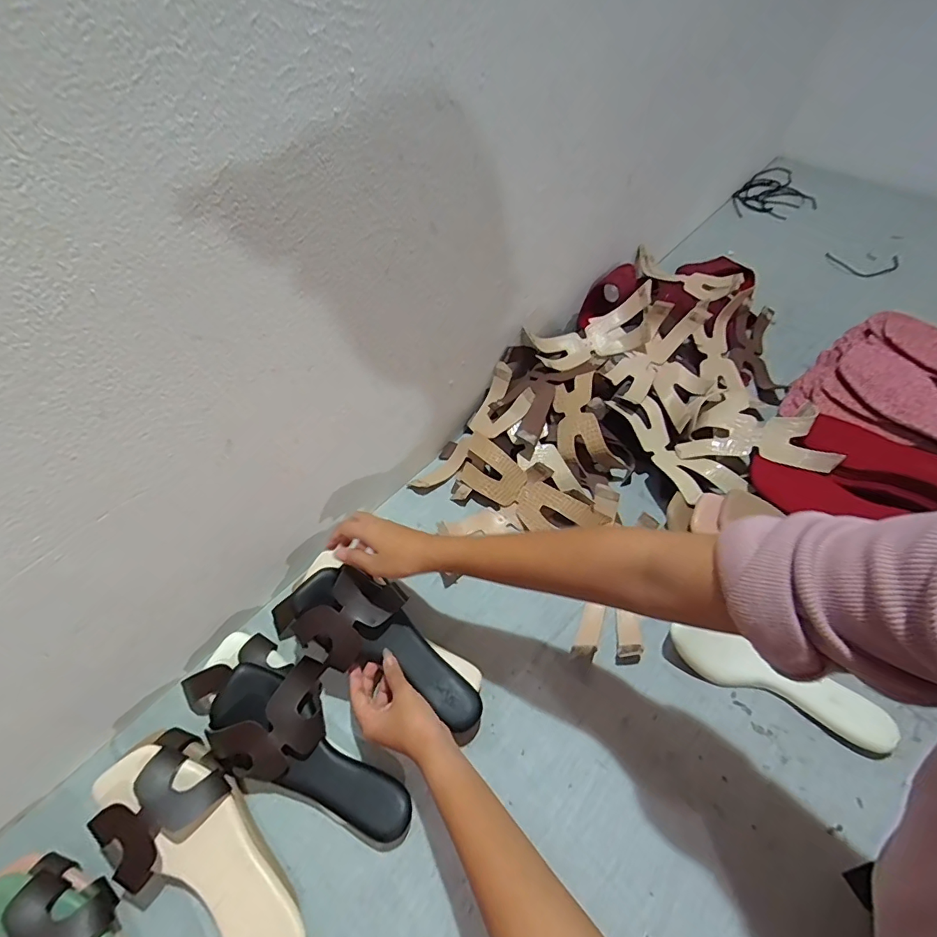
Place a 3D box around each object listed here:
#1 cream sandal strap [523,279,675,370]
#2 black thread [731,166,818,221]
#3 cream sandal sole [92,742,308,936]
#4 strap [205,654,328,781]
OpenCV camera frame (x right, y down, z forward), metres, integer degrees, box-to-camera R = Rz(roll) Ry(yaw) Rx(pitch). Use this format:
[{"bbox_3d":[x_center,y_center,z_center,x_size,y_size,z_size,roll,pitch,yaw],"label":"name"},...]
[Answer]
[{"bbox_3d":[0.199,-0.207,0.728,0.206,0.068,0.064,-20,56,6],"label":"cream sandal strap"},{"bbox_3d":[0.672,-0.613,1.064,0.197,0.021,0.146,-22,66,-7],"label":"black thread"},{"bbox_3d":[-0.244,0.356,0.441,0.240,0.031,0.069,40,66,12],"label":"cream sandal sole"},{"bbox_3d":[-0.198,0.265,0.495,0.121,0.048,0.084,-40,62,-21],"label":"strap"}]

